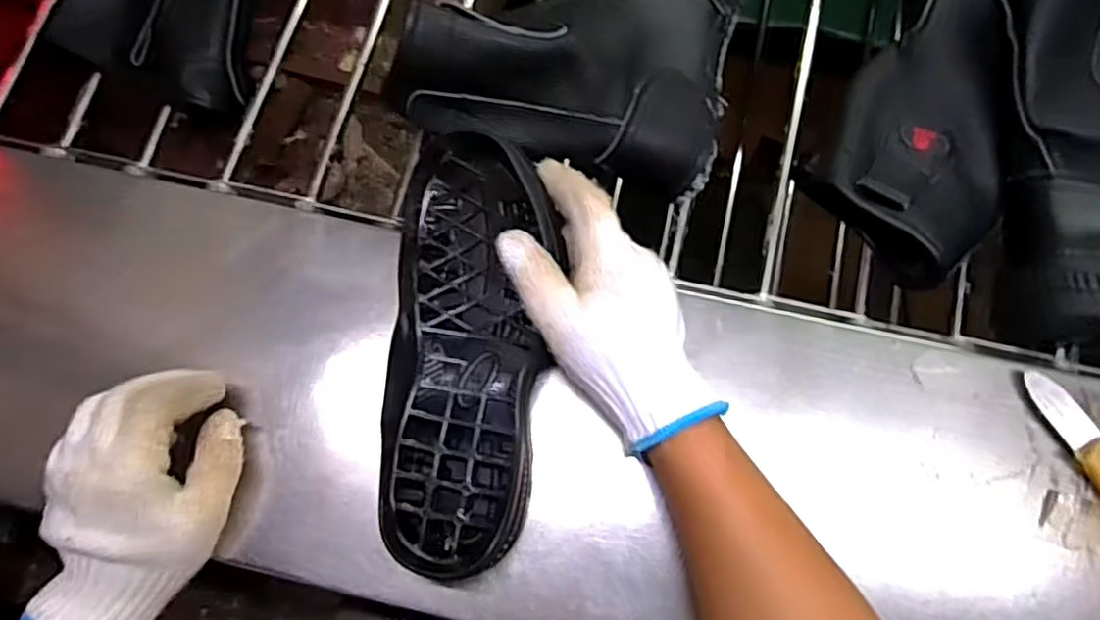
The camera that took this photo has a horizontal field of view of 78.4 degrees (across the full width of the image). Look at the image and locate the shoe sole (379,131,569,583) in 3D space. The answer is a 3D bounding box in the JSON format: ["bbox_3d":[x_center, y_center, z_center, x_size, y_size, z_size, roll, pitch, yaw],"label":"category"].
[{"bbox_3d":[-0.051,0.022,0.421,0.096,0.047,0.264,1,77,1],"label":"shoe sole"}]

